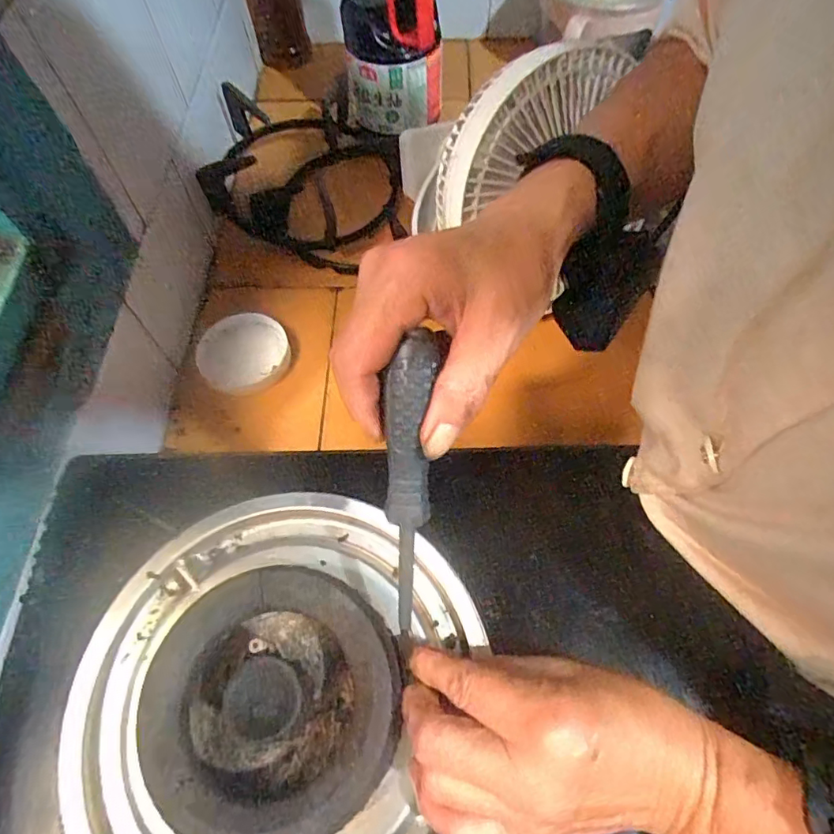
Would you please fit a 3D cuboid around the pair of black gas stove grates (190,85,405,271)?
[{"bbox_3d":[-0.114,-0.248,0.534,0.195,0.075,0.210,-5,63,0],"label":"pair of black gas stove grates"}]

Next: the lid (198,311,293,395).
[{"bbox_3d":[-0.153,-0.056,0.468,0.076,0.010,0.076,-1,63,2],"label":"lid"}]

